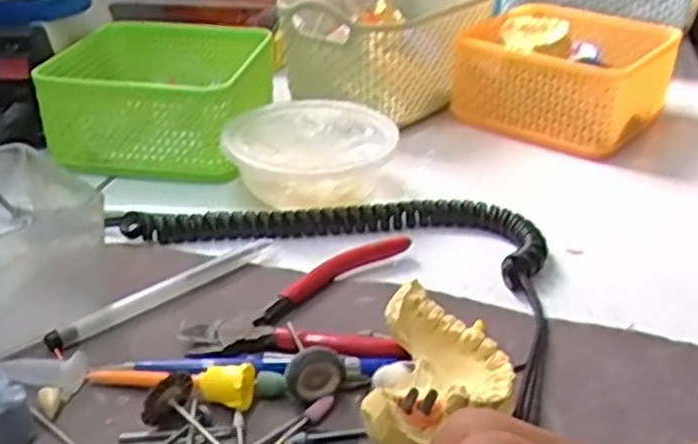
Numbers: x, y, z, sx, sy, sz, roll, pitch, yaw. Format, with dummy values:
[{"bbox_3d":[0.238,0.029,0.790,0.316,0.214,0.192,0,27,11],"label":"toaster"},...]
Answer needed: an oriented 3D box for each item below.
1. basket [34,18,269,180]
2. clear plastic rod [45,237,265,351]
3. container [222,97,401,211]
[{"bbox_3d":[-0.129,-0.088,0.554,0.132,0.059,0.138,7,30,9],"label":"basket"},{"bbox_3d":[-0.090,0.032,0.390,0.121,0.009,0.007,-23,38,-37],"label":"clear plastic rod"},{"bbox_3d":[-0.024,-0.039,0.490,0.099,0.043,0.097,1,30,-1],"label":"container"}]

